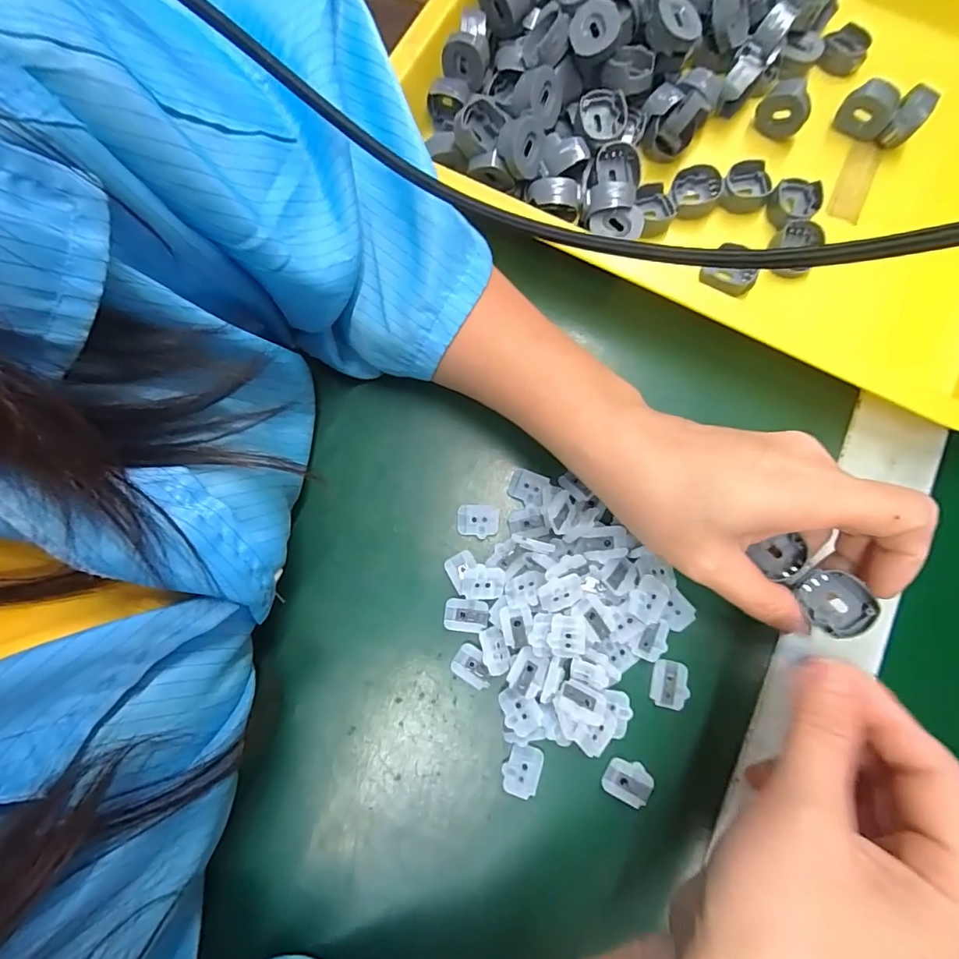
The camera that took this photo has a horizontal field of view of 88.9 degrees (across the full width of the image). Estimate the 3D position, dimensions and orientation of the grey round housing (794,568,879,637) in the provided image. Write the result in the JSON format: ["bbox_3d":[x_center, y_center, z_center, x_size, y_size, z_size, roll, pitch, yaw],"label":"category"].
[{"bbox_3d":[0.149,0.051,0.204,0.012,0.023,0.028,-1,64,-42],"label":"grey round housing"}]

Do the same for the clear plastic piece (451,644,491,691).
[{"bbox_3d":[-0.003,0.091,0.237,0.021,0.004,0.015,36,82,7],"label":"clear plastic piece"}]

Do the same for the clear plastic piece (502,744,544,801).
[{"bbox_3d":[0.020,0.136,0.228,0.017,0.004,0.021,18,80,5],"label":"clear plastic piece"}]

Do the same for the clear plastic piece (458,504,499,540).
[{"bbox_3d":[-0.001,0.021,0.253,0.021,0.004,0.016,4,79,2],"label":"clear plastic piece"}]

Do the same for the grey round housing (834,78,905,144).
[{"bbox_3d":[0.228,-0.217,0.286,0.028,0.024,0.016,29,81,6],"label":"grey round housing"}]

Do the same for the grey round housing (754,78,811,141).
[{"bbox_3d":[0.176,-0.214,0.282,0.027,0.025,0.009,32,81,7],"label":"grey round housing"}]

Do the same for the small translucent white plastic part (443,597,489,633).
[{"bbox_3d":[-0.007,0.067,0.242,0.022,0.004,0.015,5,79,2],"label":"small translucent white plastic part"}]

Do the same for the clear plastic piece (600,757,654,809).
[{"bbox_3d":[0.069,0.140,0.227,0.022,0.004,0.017,29,81,7],"label":"clear plastic piece"}]

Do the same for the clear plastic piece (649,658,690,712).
[{"bbox_3d":[0.092,0.099,0.237,0.017,0.004,0.021,10,79,3],"label":"clear plastic piece"}]

